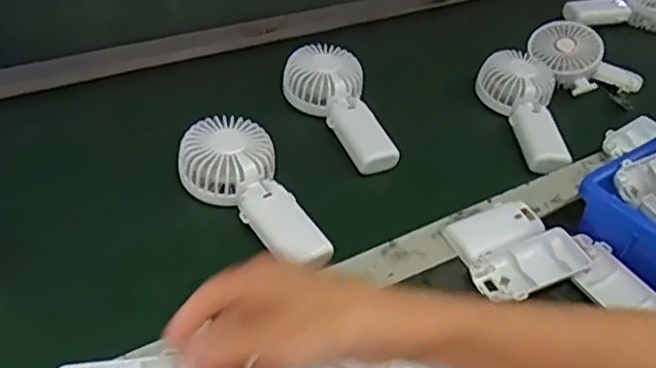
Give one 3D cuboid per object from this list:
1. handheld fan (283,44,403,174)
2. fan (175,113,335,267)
[{"bbox_3d":[0.021,-0.079,0.677,0.076,0.038,0.169,-19,59,-26],"label":"handheld fan"},{"bbox_3d":[-0.060,0.007,0.559,0.087,0.036,0.182,-28,63,-34],"label":"fan"}]

